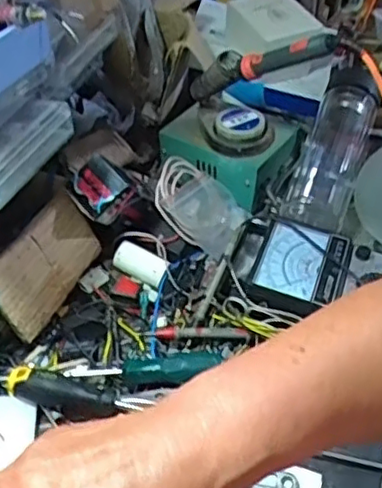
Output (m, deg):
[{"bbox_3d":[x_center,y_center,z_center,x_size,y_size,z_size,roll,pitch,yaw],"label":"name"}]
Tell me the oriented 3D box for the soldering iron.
[{"bbox_3d":[0.065,-0.183,0.645,0.034,0.037,0.222,-28,17,-30],"label":"soldering iron"}]

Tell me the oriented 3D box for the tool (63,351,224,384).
[{"bbox_3d":[-0.045,0.114,0.590,0.139,0.017,0.026,0,42,-4],"label":"tool"}]

